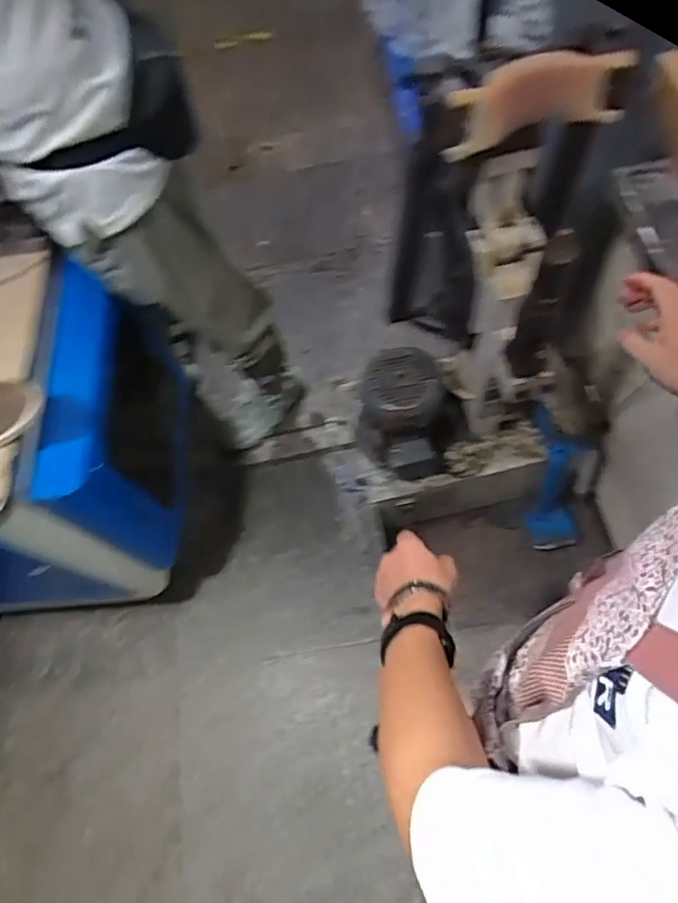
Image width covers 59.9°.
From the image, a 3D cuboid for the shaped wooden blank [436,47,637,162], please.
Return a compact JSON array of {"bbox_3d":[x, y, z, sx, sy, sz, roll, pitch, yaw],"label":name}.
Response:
[{"bbox_3d":[0.212,-0.385,0.645,0.201,0.063,0.061,-11,67,-3],"label":"shaped wooden blank"}]

